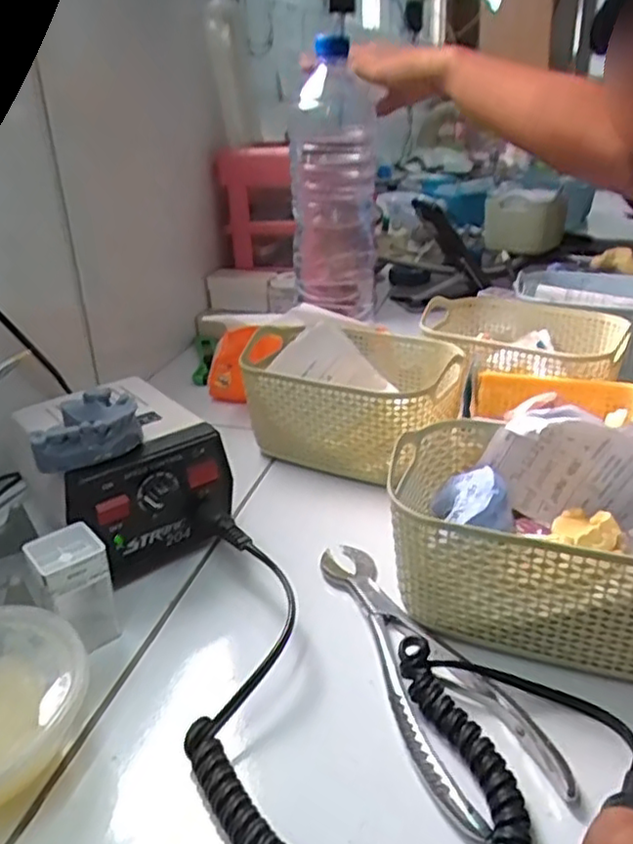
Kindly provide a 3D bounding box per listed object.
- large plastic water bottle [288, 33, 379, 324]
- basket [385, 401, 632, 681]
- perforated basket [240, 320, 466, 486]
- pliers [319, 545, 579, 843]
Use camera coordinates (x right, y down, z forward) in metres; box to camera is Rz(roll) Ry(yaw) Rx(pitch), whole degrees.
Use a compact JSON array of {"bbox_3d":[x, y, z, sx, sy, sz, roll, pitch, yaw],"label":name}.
[{"bbox_3d":[0.020,-0.226,0.687,0.084,0.260,0.074,0,27,4],"label":"large plastic water bottle"},{"bbox_3d":[0.127,0.064,0.372,0.169,0.090,0.116,9,29,22],"label":"basket"},{"bbox_3d":[0.036,-0.022,0.557,0.158,0.095,0.130,12,30,26],"label":"perforated basket"},{"bbox_3d":[0.051,0.120,0.355,0.049,0.012,0.193,-12,28,-19],"label":"pliers"}]

